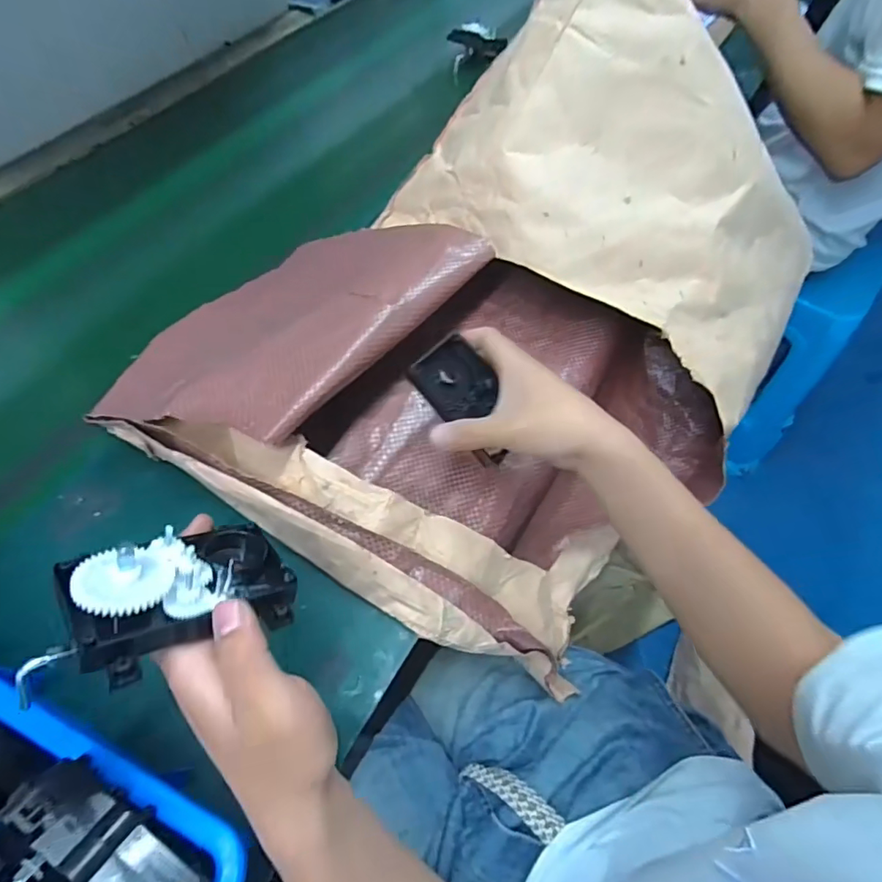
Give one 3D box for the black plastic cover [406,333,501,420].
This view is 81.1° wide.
[{"bbox_3d":[0.015,-0.049,0.416,0.065,0.016,0.059,45,69,-4],"label":"black plastic cover"}]

